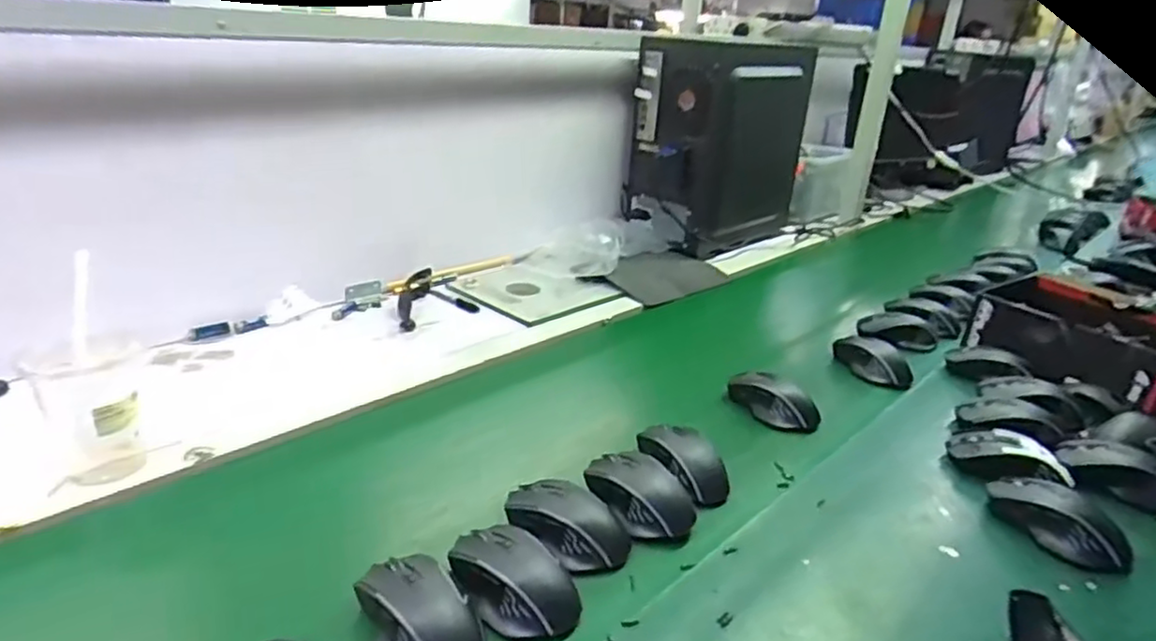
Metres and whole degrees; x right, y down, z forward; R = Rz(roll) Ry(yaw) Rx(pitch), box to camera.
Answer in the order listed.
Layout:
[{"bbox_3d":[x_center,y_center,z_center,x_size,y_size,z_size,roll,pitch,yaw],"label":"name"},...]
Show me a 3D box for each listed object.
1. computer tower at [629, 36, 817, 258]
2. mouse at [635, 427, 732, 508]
[{"bbox_3d":[0.301,-0.347,1.366,0.364,0.354,0.201,-17,31,-40],"label":"computer tower"},{"bbox_3d":[0.106,0.139,0.704,0.077,0.035,0.111,-9,27,-28],"label":"mouse"}]

